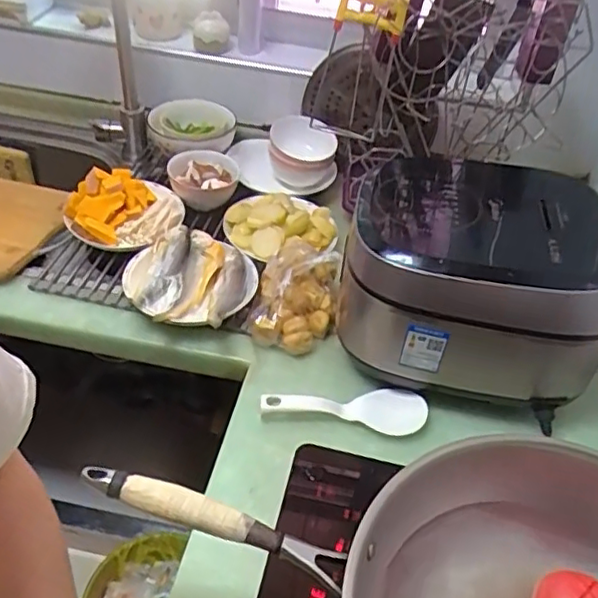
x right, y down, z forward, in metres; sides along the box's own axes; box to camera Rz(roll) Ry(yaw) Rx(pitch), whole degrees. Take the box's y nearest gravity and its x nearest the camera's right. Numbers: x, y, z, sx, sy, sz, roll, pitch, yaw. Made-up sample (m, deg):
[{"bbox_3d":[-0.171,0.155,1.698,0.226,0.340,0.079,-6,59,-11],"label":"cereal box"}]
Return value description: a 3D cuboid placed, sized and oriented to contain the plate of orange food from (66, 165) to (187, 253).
[{"bbox_3d":[-0.262,-0.143,0.958,0.181,0.046,0.164,17,43,11],"label":"plate of orange food"}]

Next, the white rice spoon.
[{"bbox_3d":[0.053,0.126,0.744,0.192,0.030,0.064,10,42,3],"label":"white rice spoon"}]

